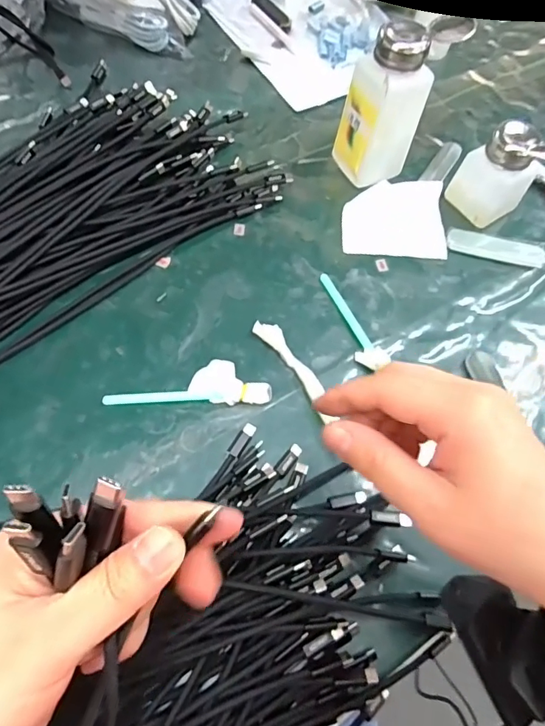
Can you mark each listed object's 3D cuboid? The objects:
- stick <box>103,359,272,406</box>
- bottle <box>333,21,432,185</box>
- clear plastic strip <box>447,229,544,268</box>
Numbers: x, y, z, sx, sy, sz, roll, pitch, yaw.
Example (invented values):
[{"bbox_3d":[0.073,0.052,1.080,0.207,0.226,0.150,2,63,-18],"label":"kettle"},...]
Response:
[{"bbox_3d":[-0.061,0.015,0.348,0.117,0.012,0.031,2,64,-3],"label":"stick"},{"bbox_3d":[0.094,-0.218,0.407,0.052,0.126,0.047,-23,68,-14],"label":"bottle"},{"bbox_3d":[0.202,-0.104,0.428,0.087,0.006,0.025,13,64,3],"label":"clear plastic strip"}]

